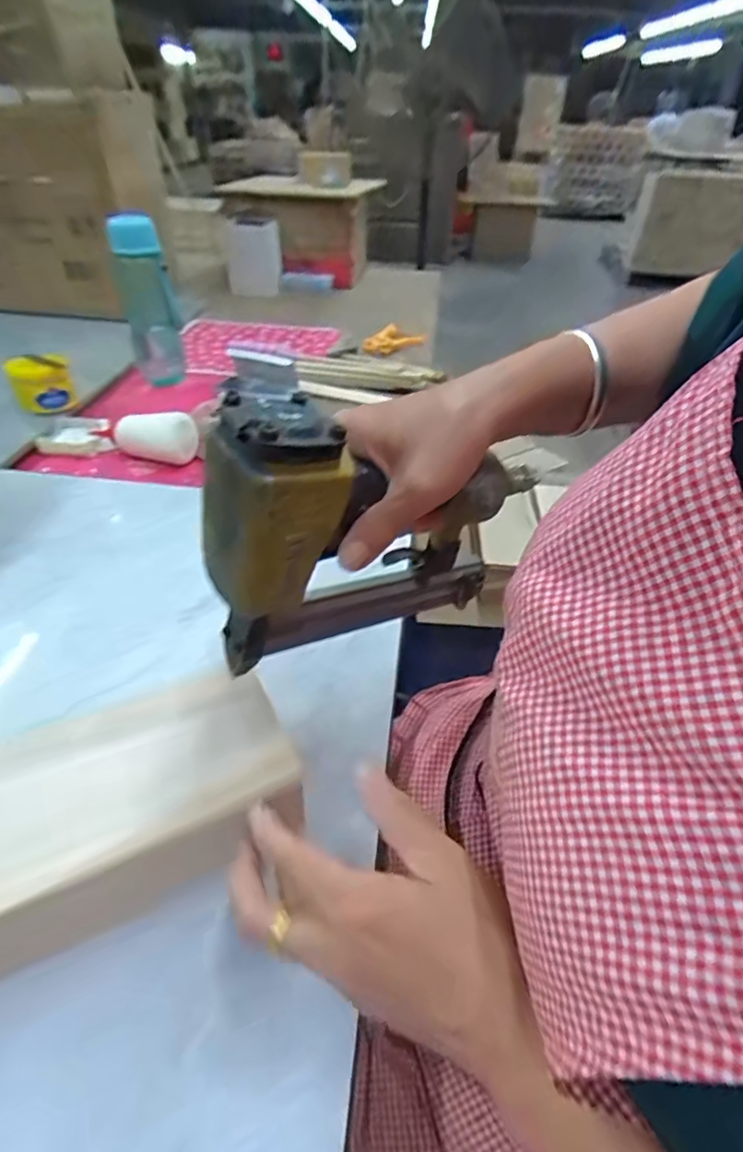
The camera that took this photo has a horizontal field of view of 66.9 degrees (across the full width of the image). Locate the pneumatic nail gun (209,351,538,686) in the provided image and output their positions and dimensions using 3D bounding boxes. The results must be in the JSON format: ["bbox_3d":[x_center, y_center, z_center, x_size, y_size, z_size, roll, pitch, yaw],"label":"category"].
[{"bbox_3d":[0.016,-0.028,0.335,0.226,0.187,0.050,-18,45,-23],"label":"pneumatic nail gun"}]

